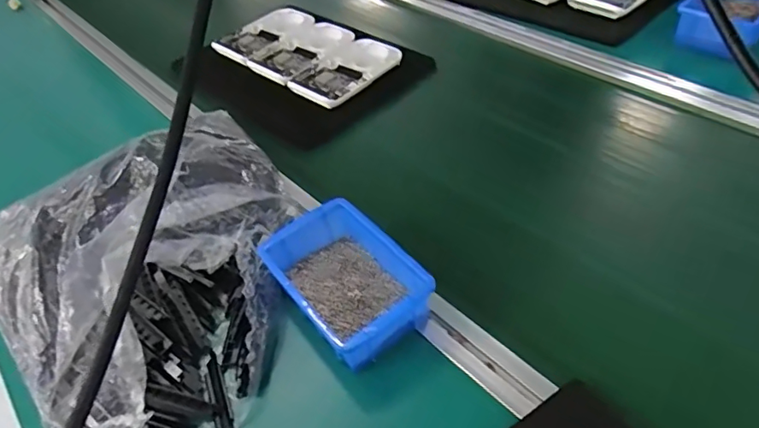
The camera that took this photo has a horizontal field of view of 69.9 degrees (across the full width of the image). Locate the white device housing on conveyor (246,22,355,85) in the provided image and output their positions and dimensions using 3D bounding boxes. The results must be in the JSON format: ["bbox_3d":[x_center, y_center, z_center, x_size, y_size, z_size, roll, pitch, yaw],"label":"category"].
[{"bbox_3d":[-0.118,-0.250,0.826,0.155,0.015,0.103,-39,52,-21],"label":"white device housing on conveyor"}]

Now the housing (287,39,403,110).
[{"bbox_3d":[-0.050,-0.205,0.769,0.149,0.021,0.097,-41,52,-23],"label":"housing"}]

